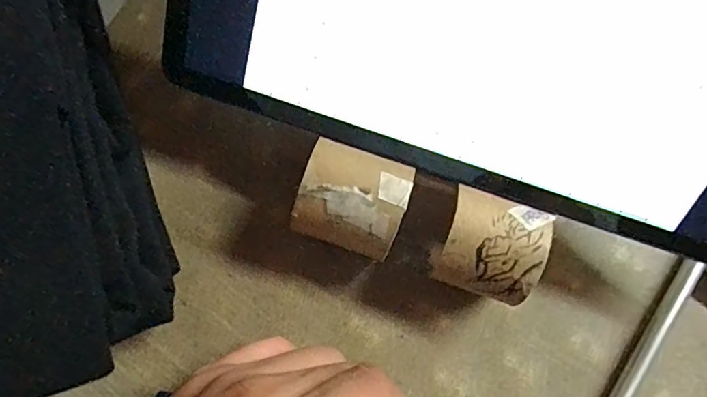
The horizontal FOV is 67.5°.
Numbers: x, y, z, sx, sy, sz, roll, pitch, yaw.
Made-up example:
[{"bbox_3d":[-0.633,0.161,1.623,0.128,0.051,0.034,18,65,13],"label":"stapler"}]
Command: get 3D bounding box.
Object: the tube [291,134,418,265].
[{"bbox_3d":[0.000,0.003,0.226,0.041,0.045,0.038,19,78,4],"label":"tube"}]

